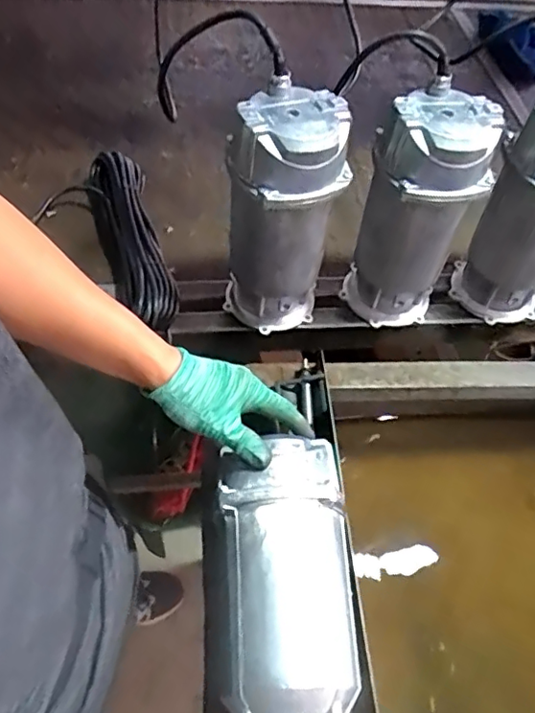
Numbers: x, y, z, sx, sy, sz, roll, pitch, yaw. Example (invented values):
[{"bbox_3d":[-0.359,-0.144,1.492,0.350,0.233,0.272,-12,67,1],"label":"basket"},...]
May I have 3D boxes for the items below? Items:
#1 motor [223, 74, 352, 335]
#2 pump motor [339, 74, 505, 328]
[{"bbox_3d":[0.018,-0.165,0.714,0.121,0.291,0.118,-33,63,-24],"label":"motor"},{"bbox_3d":[0.184,-0.172,0.734,0.135,0.292,0.118,19,55,8],"label":"pump motor"}]

